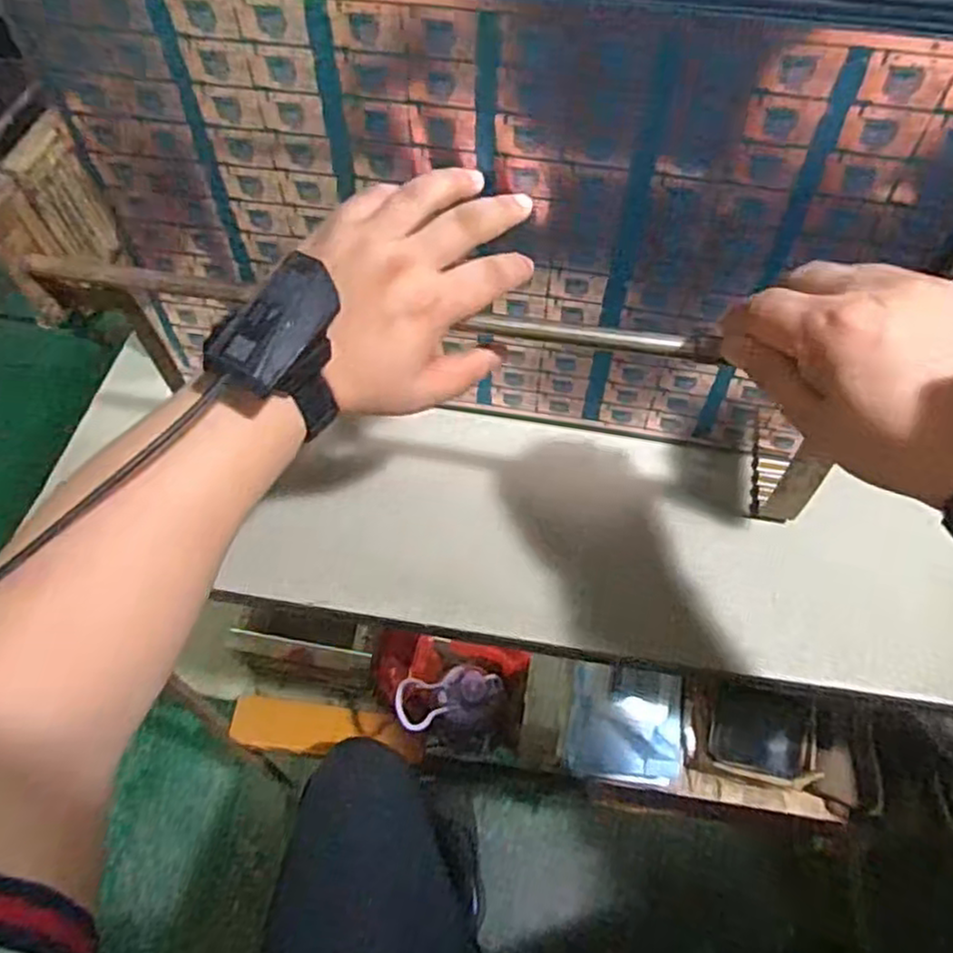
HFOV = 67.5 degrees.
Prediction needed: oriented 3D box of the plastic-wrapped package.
[{"bbox_3d":[0.137,0.217,0.633,0.109,0.082,0.097,7,59,5],"label":"plastic-wrapped package"}]

